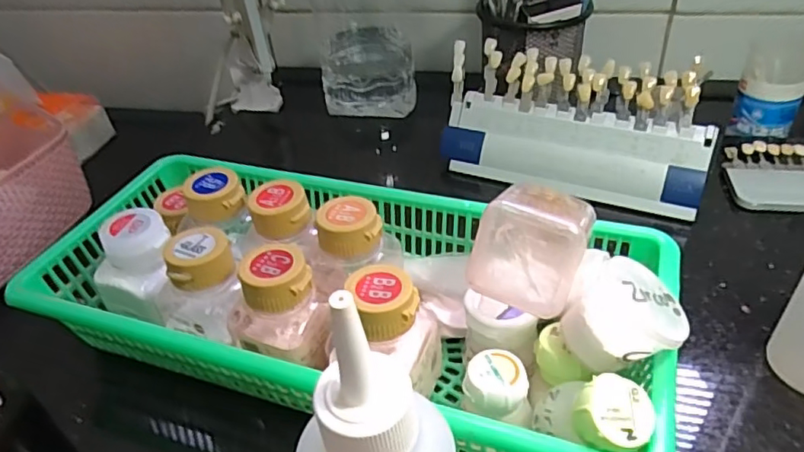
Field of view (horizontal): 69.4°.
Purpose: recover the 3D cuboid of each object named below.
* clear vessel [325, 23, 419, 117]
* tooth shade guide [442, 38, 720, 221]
[{"bbox_3d":[-0.028,-0.141,0.535,0.079,0.066,0.058,0,39,6],"label":"clear vessel"},{"bbox_3d":[0.113,-0.068,0.394,0.176,0.071,0.055,15,43,23],"label":"tooth shade guide"}]

